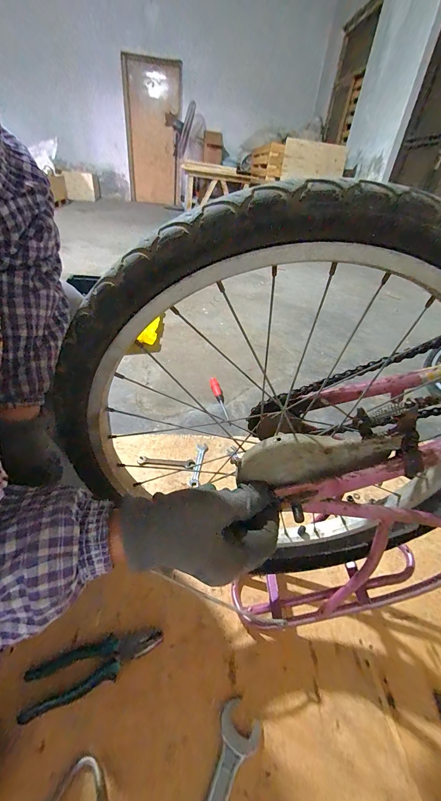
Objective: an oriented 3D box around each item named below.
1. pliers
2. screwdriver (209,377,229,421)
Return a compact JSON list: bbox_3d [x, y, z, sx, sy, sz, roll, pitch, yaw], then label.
[{"bbox_3d":[-0.187,0.398,0.449,0.193,0.014,0.058,-10,42,-21],"label":"pliers"},{"bbox_3d":[-0.005,-0.011,1.041,0.034,0.033,0.209,-4,38,-15],"label":"screwdriver"}]

